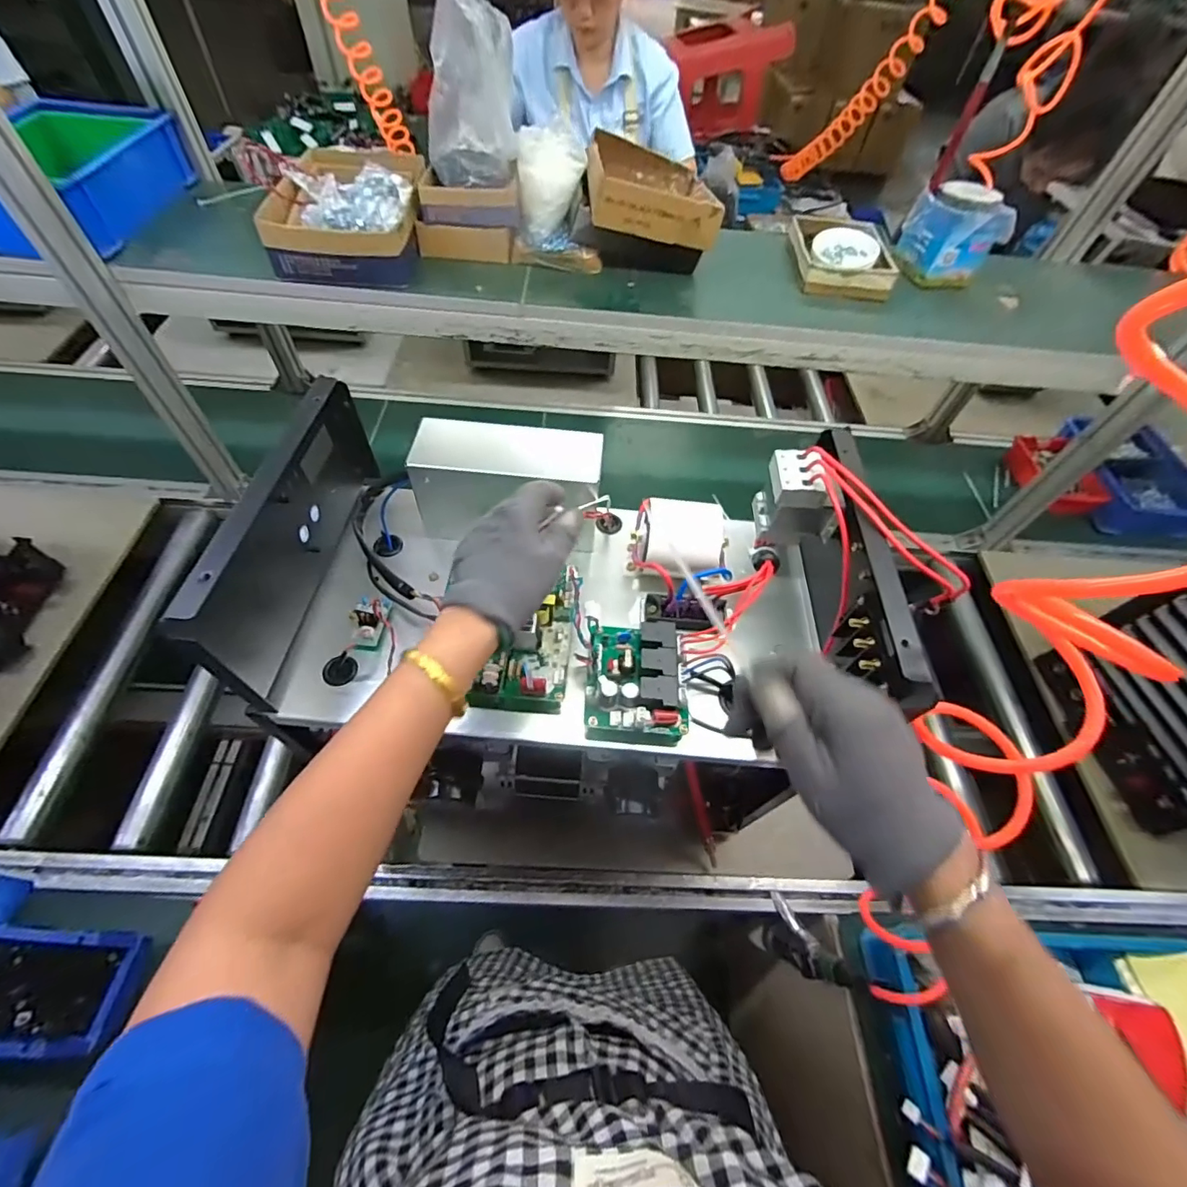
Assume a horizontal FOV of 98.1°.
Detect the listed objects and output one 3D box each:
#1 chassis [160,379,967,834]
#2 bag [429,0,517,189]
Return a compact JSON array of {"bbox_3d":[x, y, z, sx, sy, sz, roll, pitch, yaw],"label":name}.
[{"bbox_3d":[-0.021,-0.001,0.489,0.524,0.225,0.280,10,57,4],"label":"chassis"},{"bbox_3d":[-0.167,-0.680,0.673,0.112,0.224,0.110,-10,58,-11],"label":"bag"}]

